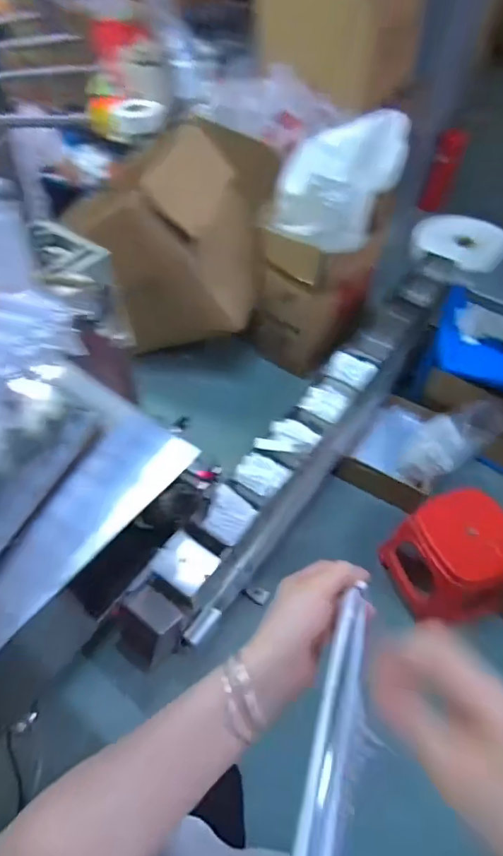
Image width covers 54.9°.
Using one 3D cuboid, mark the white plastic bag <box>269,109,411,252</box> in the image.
[{"bbox_3d":[0.273,-0.795,1.586,0.388,0.319,0.271,15,53,11],"label":"white plastic bag"}]

